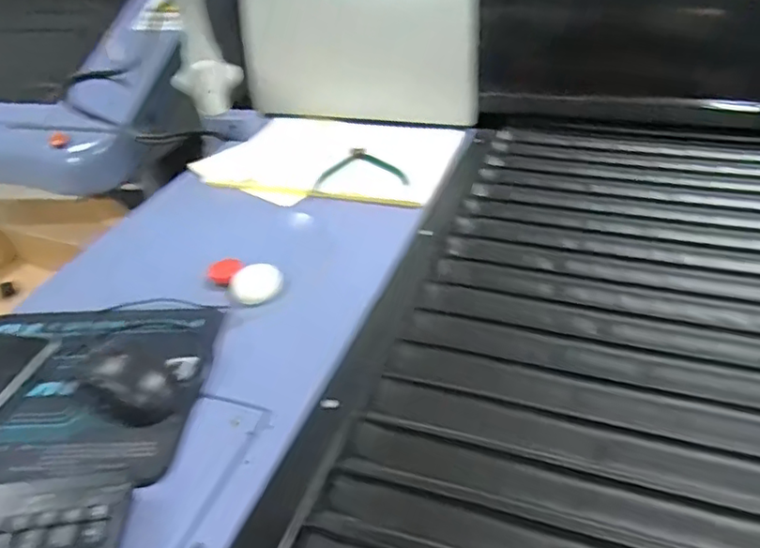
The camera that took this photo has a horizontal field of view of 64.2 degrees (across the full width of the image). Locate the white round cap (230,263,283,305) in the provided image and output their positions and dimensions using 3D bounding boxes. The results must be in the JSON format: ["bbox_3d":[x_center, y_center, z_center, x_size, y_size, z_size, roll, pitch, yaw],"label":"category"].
[{"bbox_3d":[-0.136,0.009,0.668,0.054,0.010,0.057,-3,38,2],"label":"white round cap"}]

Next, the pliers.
[{"bbox_3d":[-0.032,-0.148,0.833,0.122,0.008,0.121,-8,38,-5],"label":"pliers"}]

